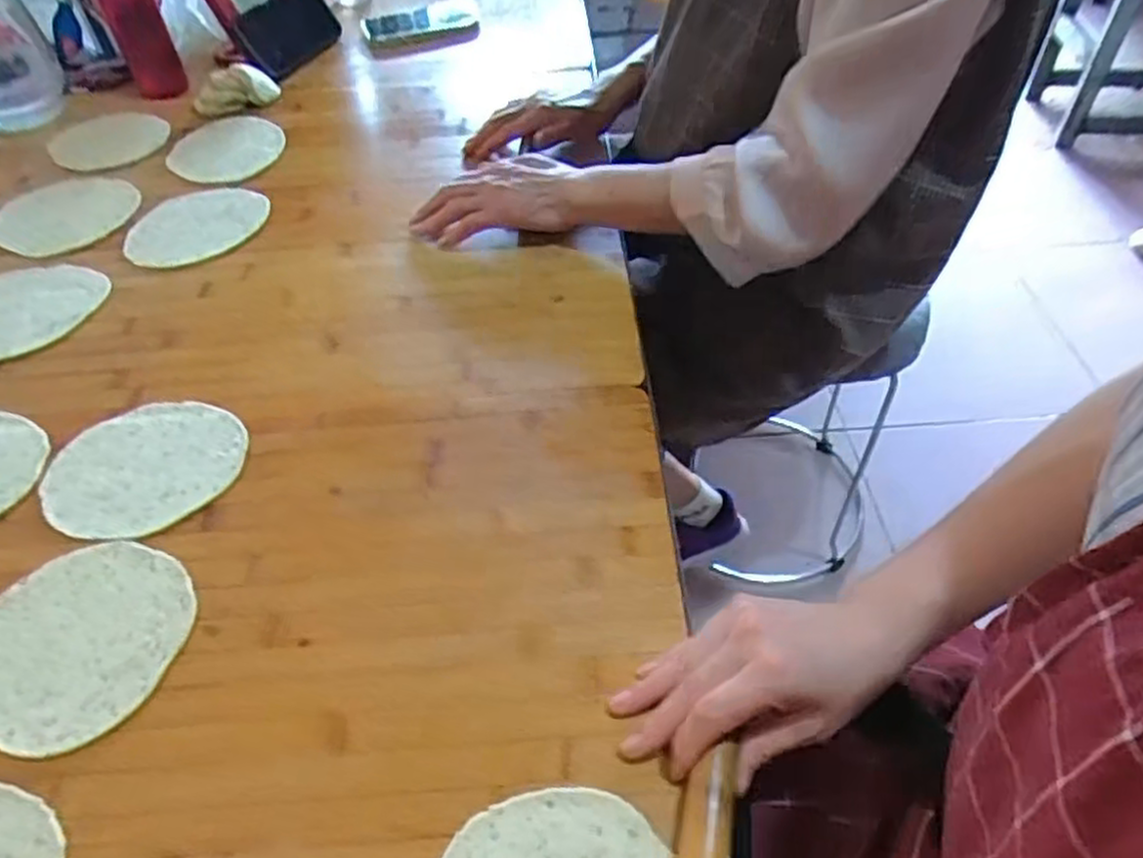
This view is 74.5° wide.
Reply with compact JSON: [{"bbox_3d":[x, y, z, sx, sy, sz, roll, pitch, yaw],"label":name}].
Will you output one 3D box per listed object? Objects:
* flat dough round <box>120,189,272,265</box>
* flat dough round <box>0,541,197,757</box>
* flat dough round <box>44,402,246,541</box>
[{"bbox_3d":[-0.377,-0.207,0.759,0.135,0.007,0.110,-17,55,-8],"label":"flat dough round"},{"bbox_3d":[-0.301,0.126,0.457,0.126,0.004,0.128,-2,48,2],"label":"flat dough round"},{"bbox_3d":[-0.311,0.026,0.550,0.135,0.004,0.120,1,48,4],"label":"flat dough round"}]

